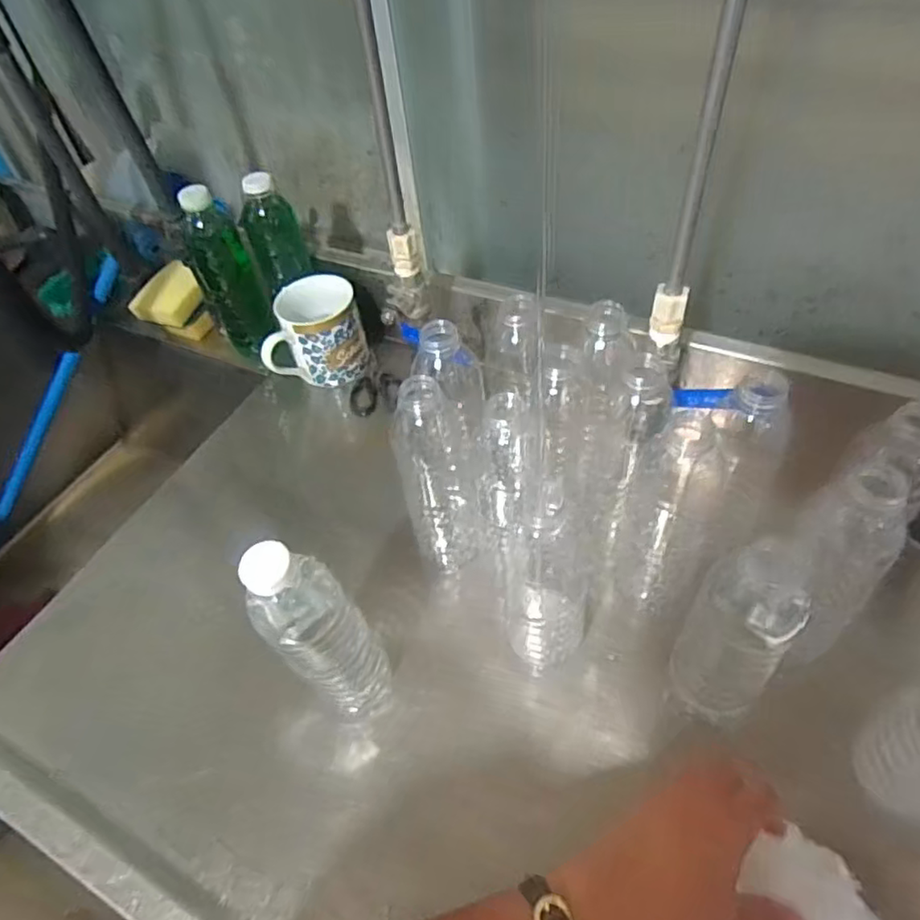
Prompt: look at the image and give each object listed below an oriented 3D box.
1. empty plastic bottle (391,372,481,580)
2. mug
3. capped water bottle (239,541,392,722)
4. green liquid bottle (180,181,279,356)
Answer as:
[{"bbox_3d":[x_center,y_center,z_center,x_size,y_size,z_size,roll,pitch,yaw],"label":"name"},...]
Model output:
[{"bbox_3d":[-0.020,0.011,0.543,0.054,0.205,0.068,-10,50,-2],"label":"empty plastic bottle"},{"bbox_3d":[-0.172,-0.149,0.757,0.112,0.085,0.098,-14,50,-6],"label":"mug"},{"bbox_3d":[-0.098,0.125,0.463,0.061,0.219,0.051,-26,52,-15],"label":"capped water bottle"},{"bbox_3d":[-0.268,-0.214,0.750,0.059,0.192,0.050,-39,57,-24],"label":"green liquid bottle"}]

